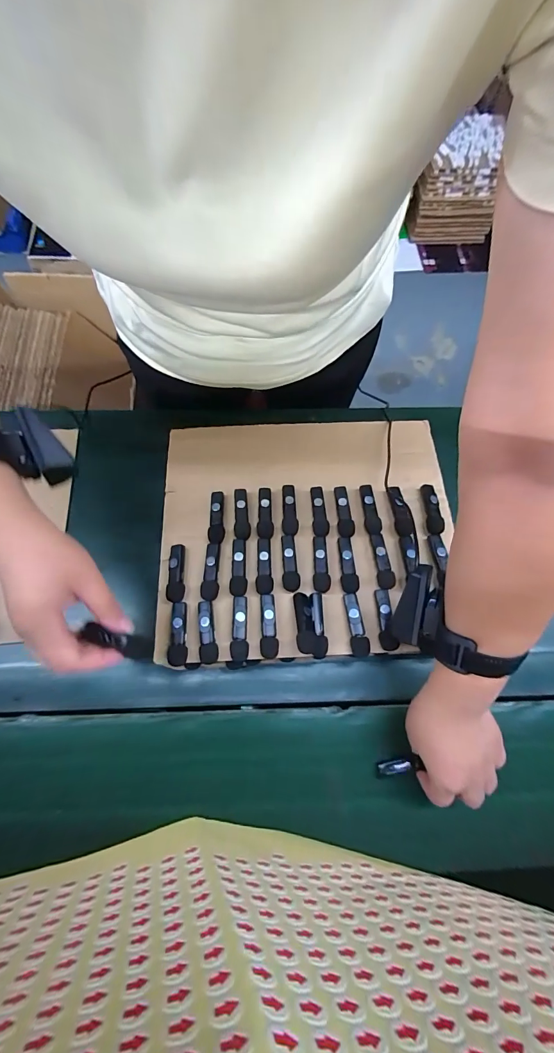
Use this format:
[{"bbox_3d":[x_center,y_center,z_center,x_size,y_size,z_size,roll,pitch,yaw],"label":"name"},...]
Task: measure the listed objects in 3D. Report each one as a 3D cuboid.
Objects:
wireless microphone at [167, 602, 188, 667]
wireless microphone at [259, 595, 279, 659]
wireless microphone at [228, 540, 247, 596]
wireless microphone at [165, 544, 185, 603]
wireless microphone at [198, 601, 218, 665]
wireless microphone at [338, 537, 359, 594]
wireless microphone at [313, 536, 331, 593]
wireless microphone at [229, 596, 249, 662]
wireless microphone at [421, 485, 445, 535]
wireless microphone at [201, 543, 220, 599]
[{"bbox_3d":[-0.104,0.113,0.394,0.019,0.011,0.064,0,72,-2],"label":"wireless microphone"},{"bbox_3d":[-0.009,0.106,0.398,0.019,0.017,0.065,0,72,-1],"label":"wireless microphone"},{"bbox_3d":[-0.042,0.046,0.422,0.019,0.012,0.065,2,72,-1],"label":"wireless microphone"},{"bbox_3d":[-0.113,0.053,0.422,0.019,0.016,0.064,-1,72,-2],"label":"wireless microphone"},{"bbox_3d":[-0.074,0.111,0.393,0.019,0.014,0.063,-8,72,-4],"label":"wireless microphone"},{"bbox_3d":[0.081,0.044,0.427,0.018,0.013,0.065,-1,72,-2],"label":"wireless microphone"},{"bbox_3d":[0.050,0.042,0.426,0.018,0.011,0.064,0,72,-1],"label":"wireless microphone"},{"bbox_3d":[-0.039,0.108,0.396,0.018,0.013,0.065,2,72,-1],"label":"wireless microphone"},{"bbox_3d":[0.188,-0.021,0.453,0.015,0.018,0.066,-2,65,-1],"label":"wireless microphone"},{"bbox_3d":[-0.075,0.050,0.420,0.018,0.015,0.064,0,72,-1],"label":"wireless microphone"}]

